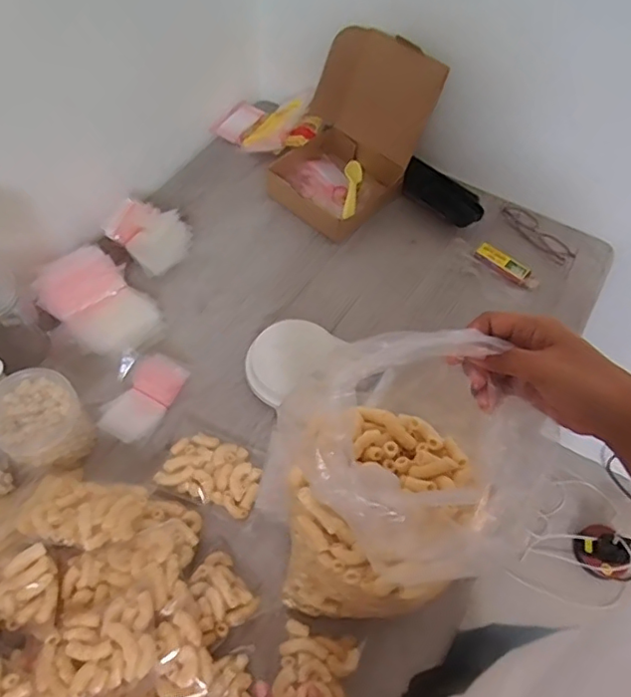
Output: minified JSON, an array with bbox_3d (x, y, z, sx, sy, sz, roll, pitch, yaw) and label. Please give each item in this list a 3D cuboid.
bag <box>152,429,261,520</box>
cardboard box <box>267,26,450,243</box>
[{"bbox_3d":[-0.117,0.139,0.660,0.110,0.017,0.078,18,59,8],"label":"bag"},{"bbox_3d":[0.046,-0.328,0.864,0.193,0.177,0.233,31,61,15],"label":"cardboard box"}]

